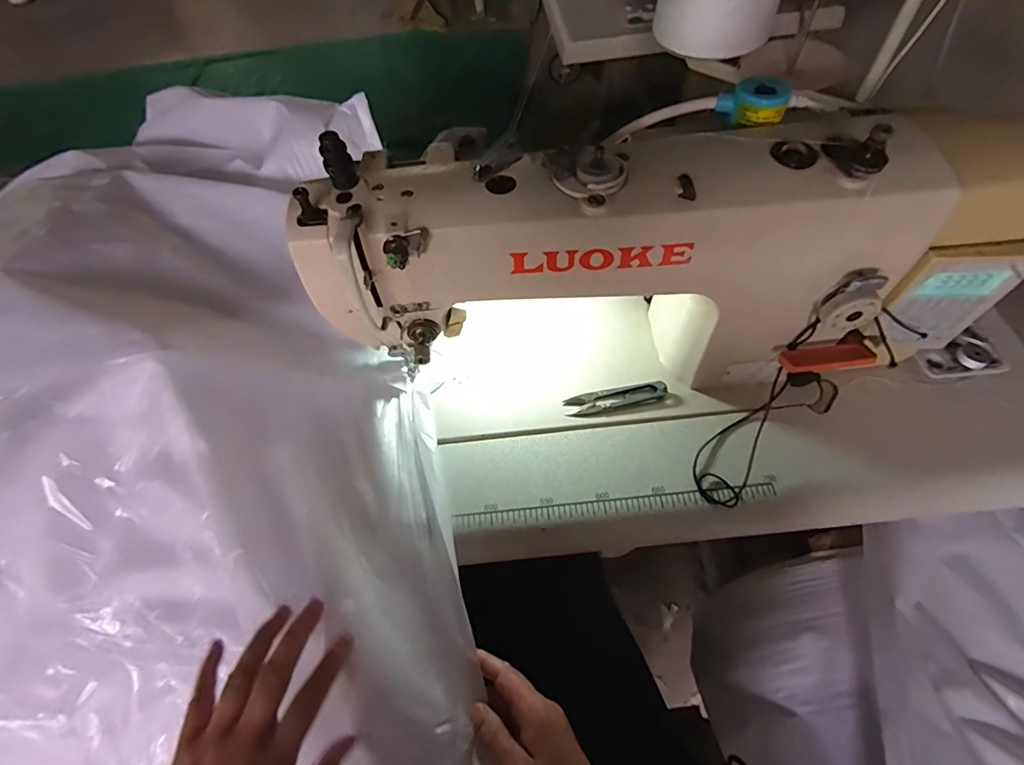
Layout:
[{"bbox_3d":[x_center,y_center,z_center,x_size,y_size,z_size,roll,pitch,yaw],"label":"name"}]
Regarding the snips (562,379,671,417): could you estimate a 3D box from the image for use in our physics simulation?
[{"bbox_3d":[0.102,0.015,0.471,0.099,0.008,0.023,-11,58,-2],"label":"snips"}]

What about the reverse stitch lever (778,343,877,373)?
[{"bbox_3d":[0.269,-0.020,0.411,0.074,0.006,0.022,-4,58,1],"label":"reverse stitch lever"}]

